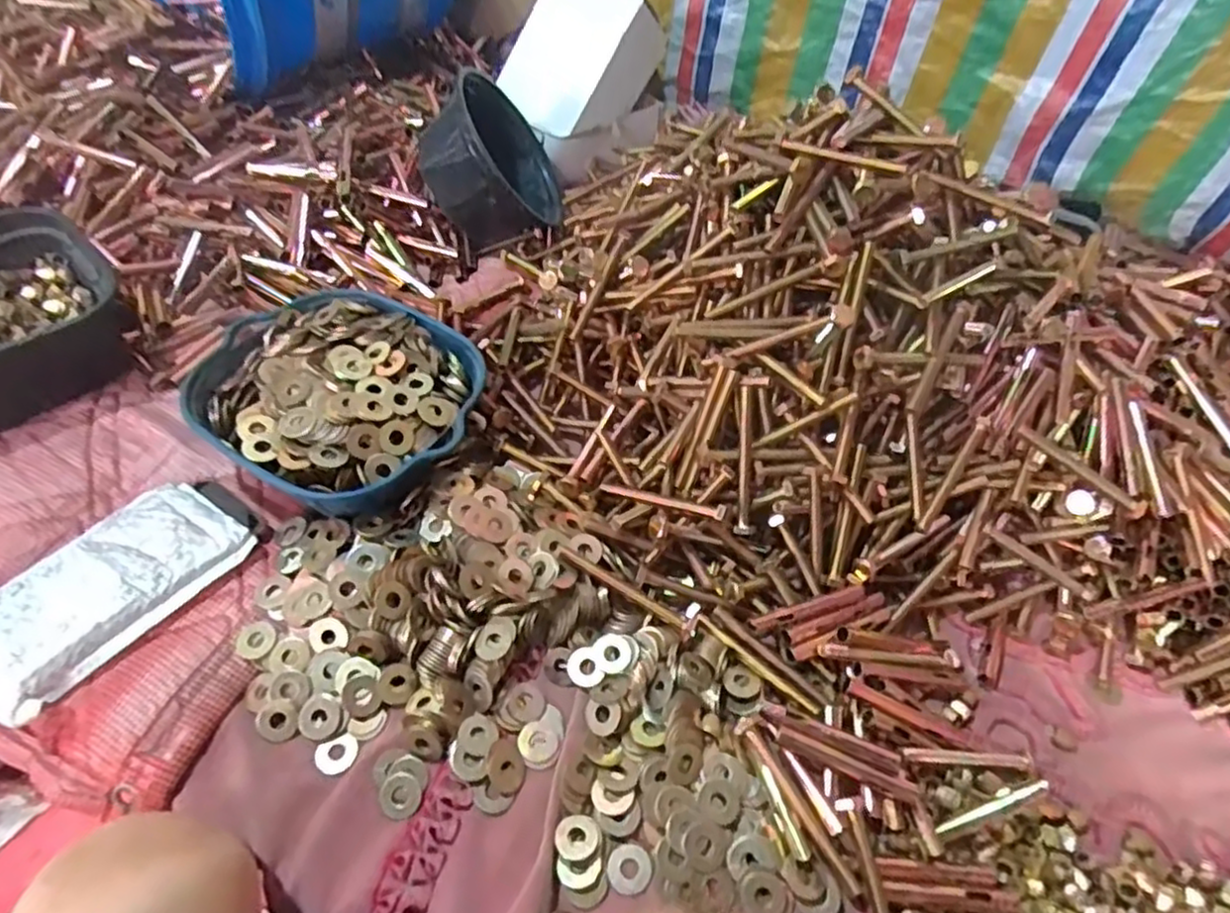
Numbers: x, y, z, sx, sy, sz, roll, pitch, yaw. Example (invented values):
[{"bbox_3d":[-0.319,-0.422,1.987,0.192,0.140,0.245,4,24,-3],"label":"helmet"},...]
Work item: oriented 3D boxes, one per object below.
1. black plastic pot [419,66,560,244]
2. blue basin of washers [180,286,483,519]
[{"bbox_3d":[-0.133,-0.305,0.753,0.088,0.159,0.163,-23,29,18],"label":"black plastic pot"},{"bbox_3d":[-0.205,-0.051,0.549,0.195,0.061,0.183,28,54,15],"label":"blue basin of washers"}]

